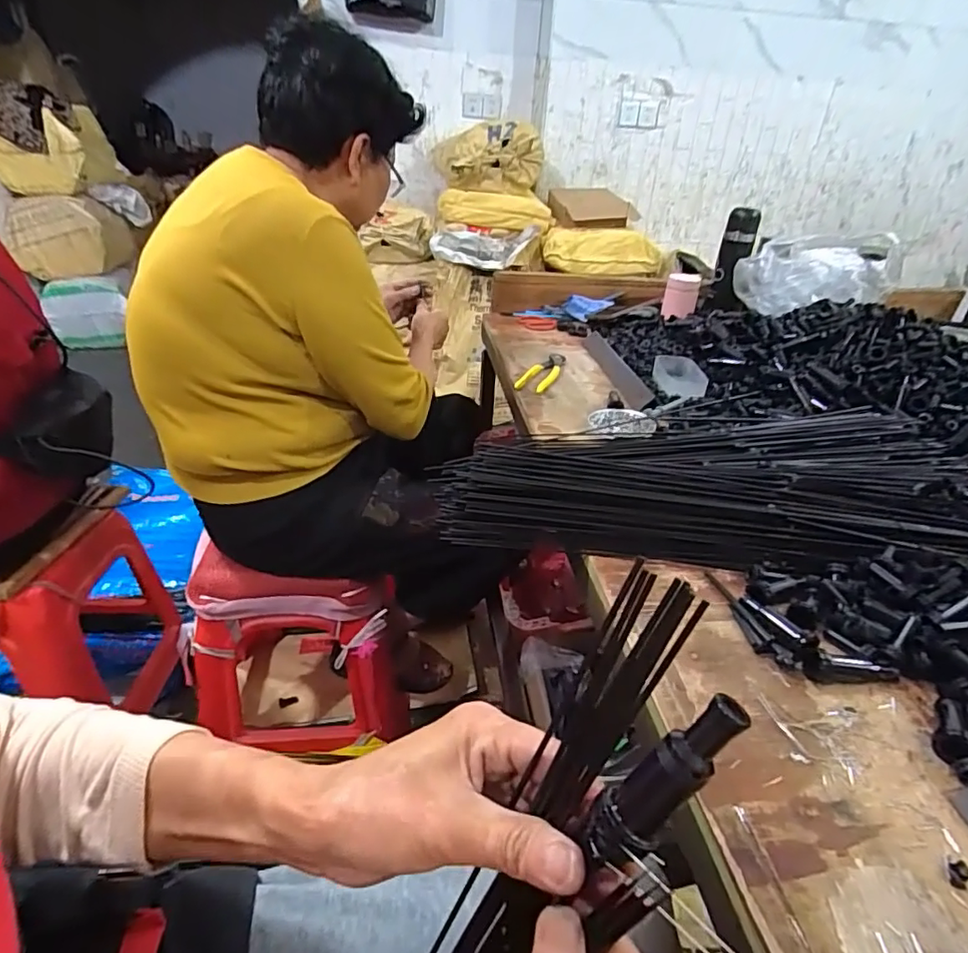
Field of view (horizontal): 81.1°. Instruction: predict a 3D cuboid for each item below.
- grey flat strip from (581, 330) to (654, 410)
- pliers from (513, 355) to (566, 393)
[{"bbox_3d":[0.226,-0.189,0.976,0.042,0.008,0.327,-22,34,9],"label":"grey flat strip"},{"bbox_3d":[0.098,-0.174,0.946,0.050,0.018,0.153,16,34,19],"label":"pliers"}]

